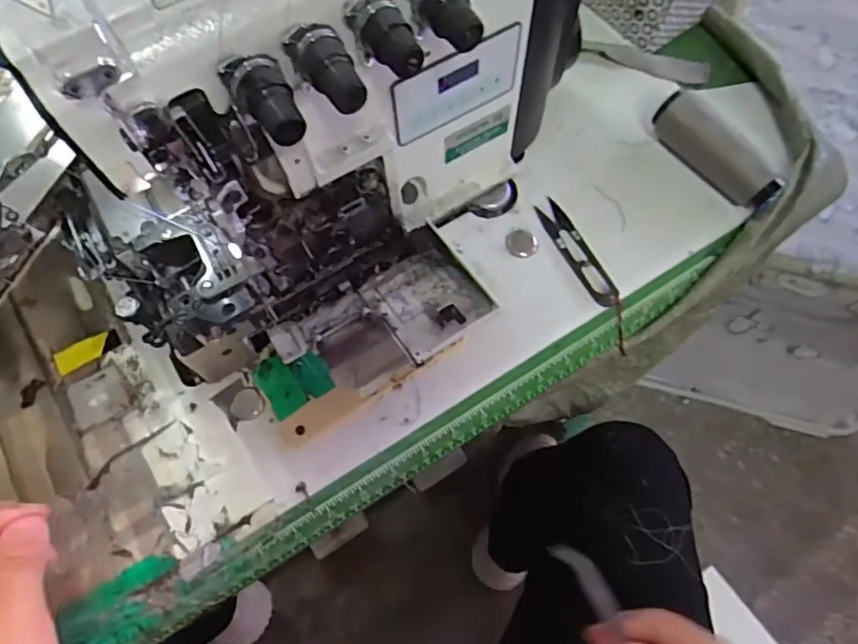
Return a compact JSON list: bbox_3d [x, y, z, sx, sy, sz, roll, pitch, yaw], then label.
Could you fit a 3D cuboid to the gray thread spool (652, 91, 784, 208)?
[{"bbox_3d":[0.227,-0.133,0.451,0.028,0.036,0.108,-33,72,-11],"label":"gray thread spool"}]

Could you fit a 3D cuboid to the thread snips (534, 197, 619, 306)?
[{"bbox_3d":[0.115,-0.055,0.439,0.022,0.008,0.100,-25,70,-8],"label":"thread snips"}]

